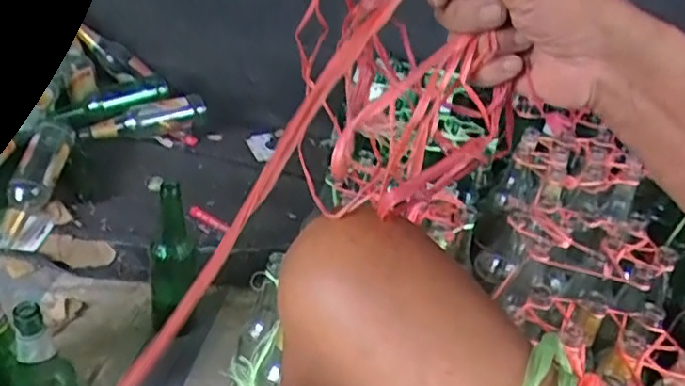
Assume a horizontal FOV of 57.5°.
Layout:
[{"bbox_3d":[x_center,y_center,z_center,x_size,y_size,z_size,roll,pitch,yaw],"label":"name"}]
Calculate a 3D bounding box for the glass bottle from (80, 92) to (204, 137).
[{"bbox_3d":[-0.460,-0.179,1.463,0.301,0.060,0.070,-20,45,-34],"label":"glass bottle"}]

